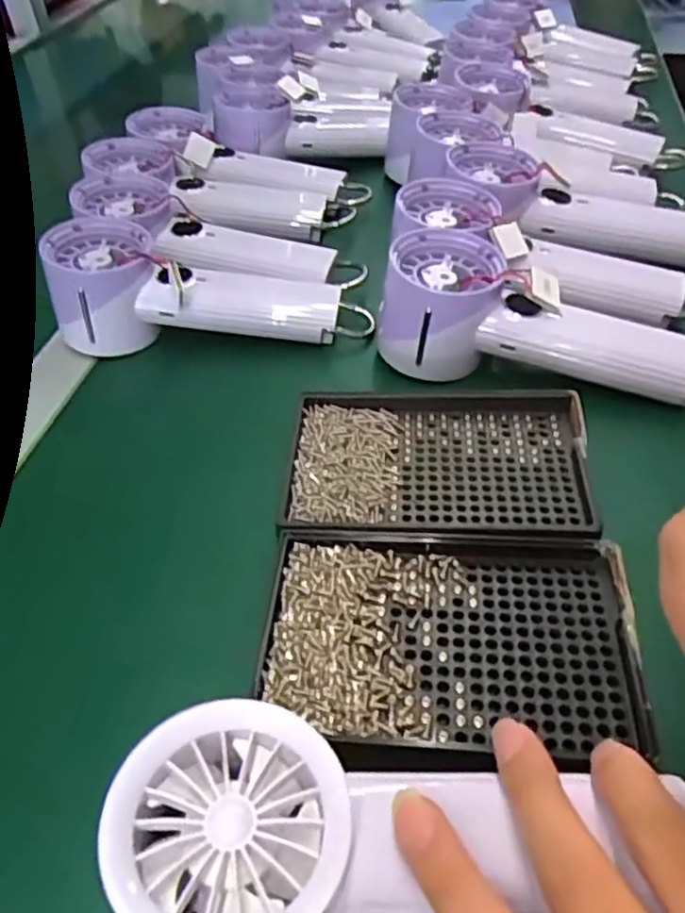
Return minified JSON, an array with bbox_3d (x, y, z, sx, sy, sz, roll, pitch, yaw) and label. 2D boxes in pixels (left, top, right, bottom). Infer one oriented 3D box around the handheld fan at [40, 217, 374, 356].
[{"bbox_3d":[-0.082,-0.098,0.415,0.191,0.054,0.065,5,45,10],"label":"handheld fan"}]

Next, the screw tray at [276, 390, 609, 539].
[{"bbox_3d":[0.044,0.002,0.324,0.136,0.010,0.093,2,45,6],"label":"screw tray"}]

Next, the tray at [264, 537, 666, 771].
[{"bbox_3d":[0.039,0.068,0.260,0.136,0.014,0.090,2,45,7],"label":"tray"}]

